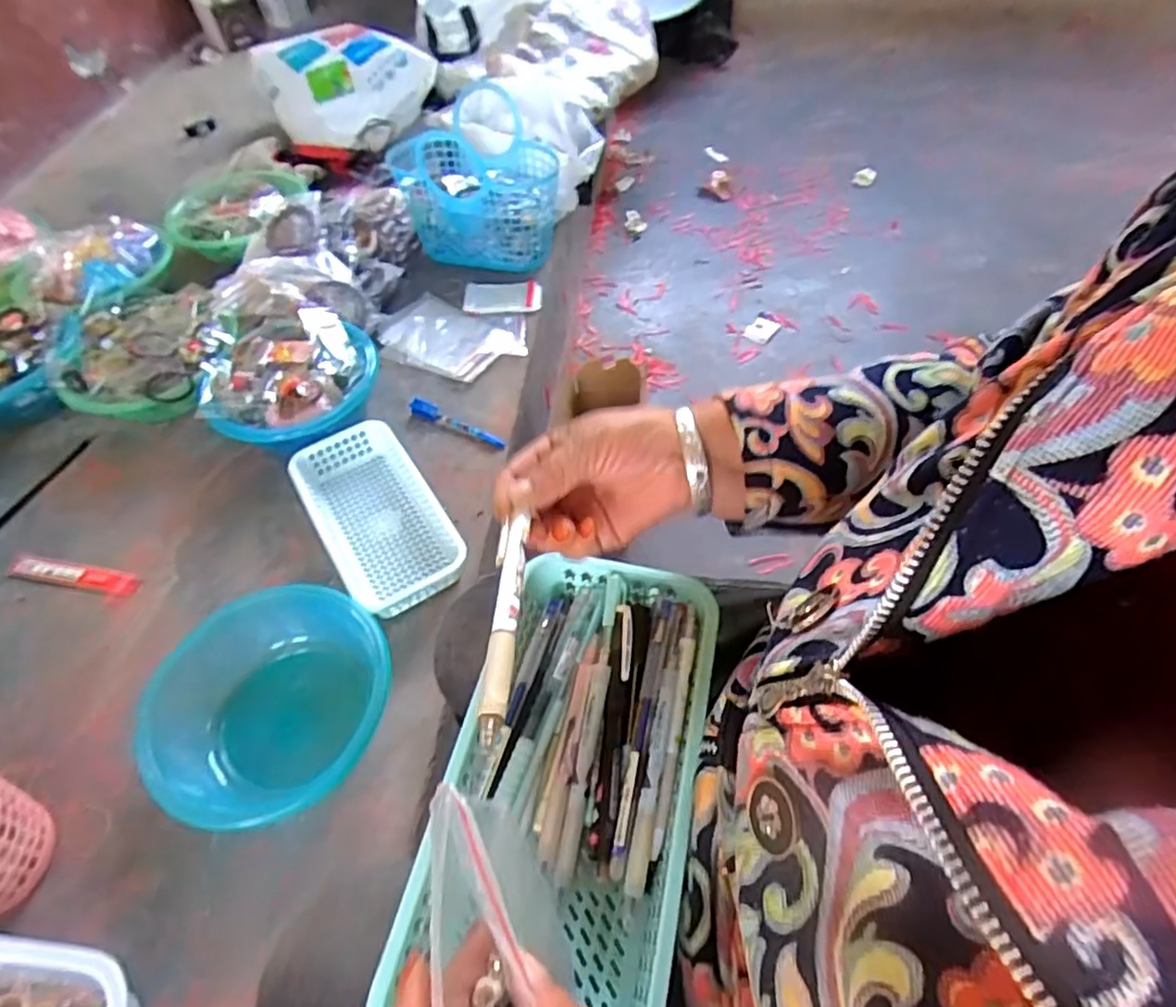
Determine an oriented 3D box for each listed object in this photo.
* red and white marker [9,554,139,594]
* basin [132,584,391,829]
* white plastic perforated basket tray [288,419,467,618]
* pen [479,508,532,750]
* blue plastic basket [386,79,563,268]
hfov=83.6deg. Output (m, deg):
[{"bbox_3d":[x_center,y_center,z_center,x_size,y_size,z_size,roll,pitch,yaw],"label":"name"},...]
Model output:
[{"bbox_3d":[-0.625,0.085,0.796,0.173,0.006,0.029,6,55,9],"label":"red and white marker"},{"bbox_3d":[-0.307,0.197,0.647,0.192,0.080,0.220,18,57,17],"label":"basin"},{"bbox_3d":[-0.254,0.015,0.799,0.142,0.043,0.272,-31,57,-17],"label":"white plastic perforated basket tray"},{"bbox_3d":[-0.037,0.049,0.294,0.012,0.006,0.121,-2,45,3],"label":"pen"},{"bbox_3d":[-0.193,-0.550,1.129,0.256,0.152,0.308,-14,54,-5],"label":"blue plastic basket"}]

